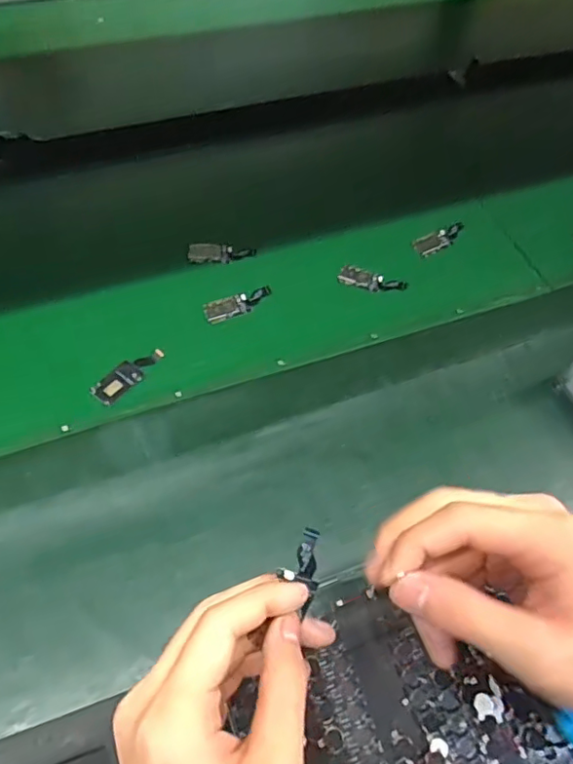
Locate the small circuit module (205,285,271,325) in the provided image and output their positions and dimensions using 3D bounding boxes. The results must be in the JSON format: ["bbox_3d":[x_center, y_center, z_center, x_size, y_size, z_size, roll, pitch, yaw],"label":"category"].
[{"bbox_3d":[-0.040,-0.065,0.479,0.059,0.006,0.021,-17,60,-14],"label":"small circuit module"}]

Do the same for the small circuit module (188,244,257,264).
[{"bbox_3d":[-0.057,-0.117,0.510,0.061,0.005,0.023,-4,58,-7],"label":"small circuit module"}]

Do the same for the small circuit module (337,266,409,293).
[{"bbox_3d":[0.077,-0.091,0.507,0.059,0.009,0.022,20,59,9],"label":"small circuit module"}]

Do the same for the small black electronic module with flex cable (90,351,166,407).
[{"bbox_3d":[-0.121,-0.007,0.437,0.024,0.004,0.060,39,63,19],"label":"small black electronic module with flex cable"}]

